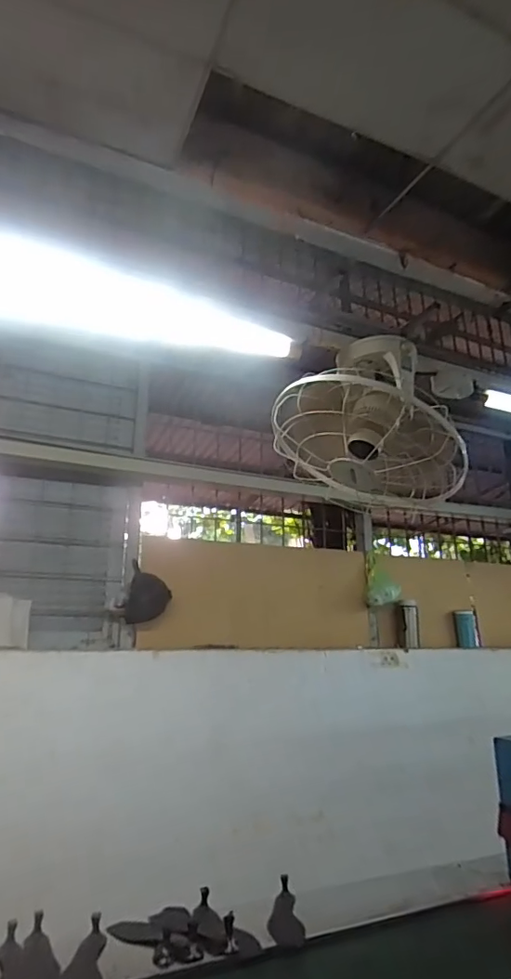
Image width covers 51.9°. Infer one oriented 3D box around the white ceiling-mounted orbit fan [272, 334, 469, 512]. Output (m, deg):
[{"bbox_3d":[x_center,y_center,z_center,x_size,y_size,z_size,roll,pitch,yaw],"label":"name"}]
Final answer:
[{"bbox_3d":[0.242,-0.142,1.183,0.391,0.324,0.295,-3,-17,11],"label":"white ceiling-mounted orbit fan"}]

